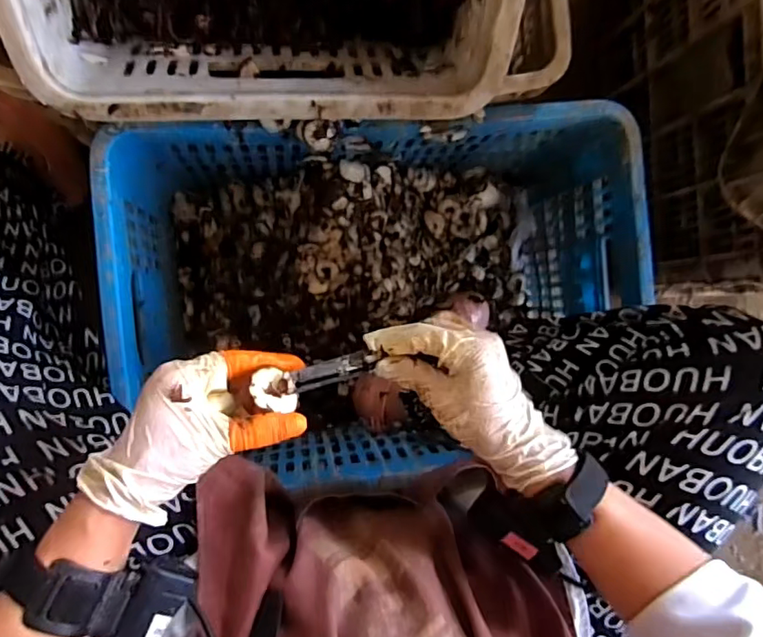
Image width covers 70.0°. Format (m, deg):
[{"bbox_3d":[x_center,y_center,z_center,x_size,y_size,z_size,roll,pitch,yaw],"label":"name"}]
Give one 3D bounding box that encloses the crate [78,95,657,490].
[{"bbox_3d":[-0.002,-0.024,0.625,0.514,0.246,0.339,-6,92,-9],"label":"crate"}]

